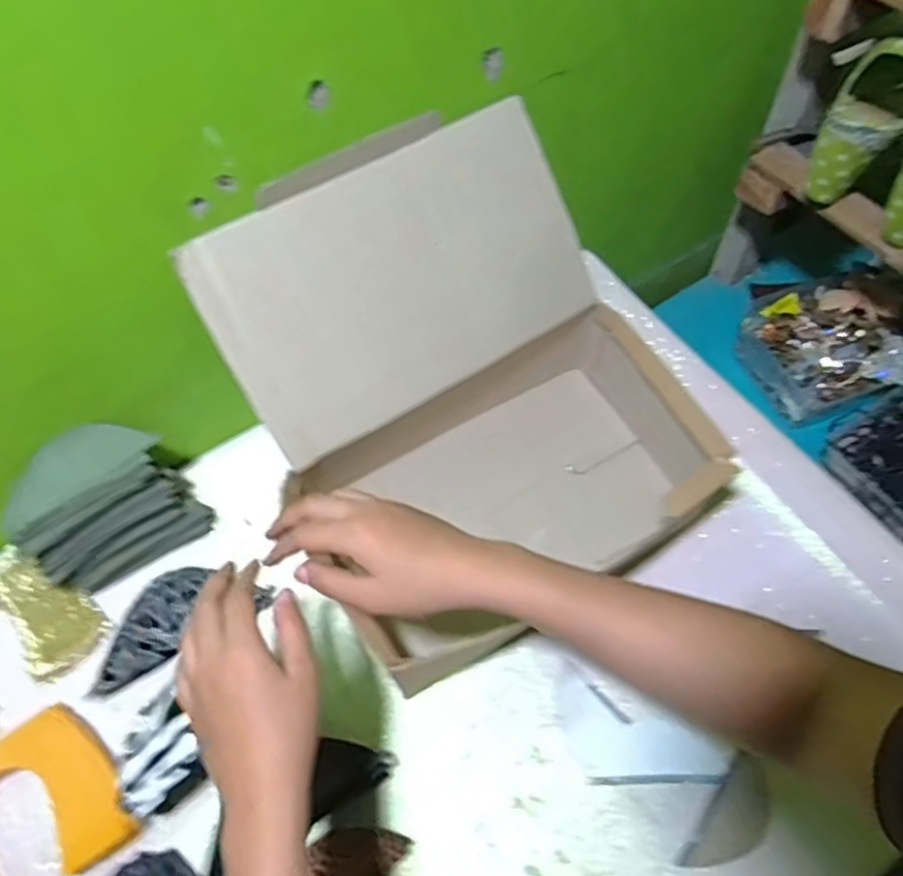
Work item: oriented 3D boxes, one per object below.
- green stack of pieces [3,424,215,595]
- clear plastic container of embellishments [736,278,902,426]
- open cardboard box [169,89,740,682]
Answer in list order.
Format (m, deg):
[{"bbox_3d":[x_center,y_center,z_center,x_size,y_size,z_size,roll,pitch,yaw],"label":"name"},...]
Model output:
[{"bbox_3d":[-0.302,0.059,0.610,0.130,0.117,0.075,-27,62,-14],"label":"green stack of pieces"},{"bbox_3d":[0.441,-0.107,0.831,0.145,0.073,0.185,-22,61,-11],"label":"clear plastic container of embellishments"},{"bbox_3d":[0.015,-0.034,0.582,0.331,0.244,0.332,-25,62,-13],"label":"open cardboard box"}]

